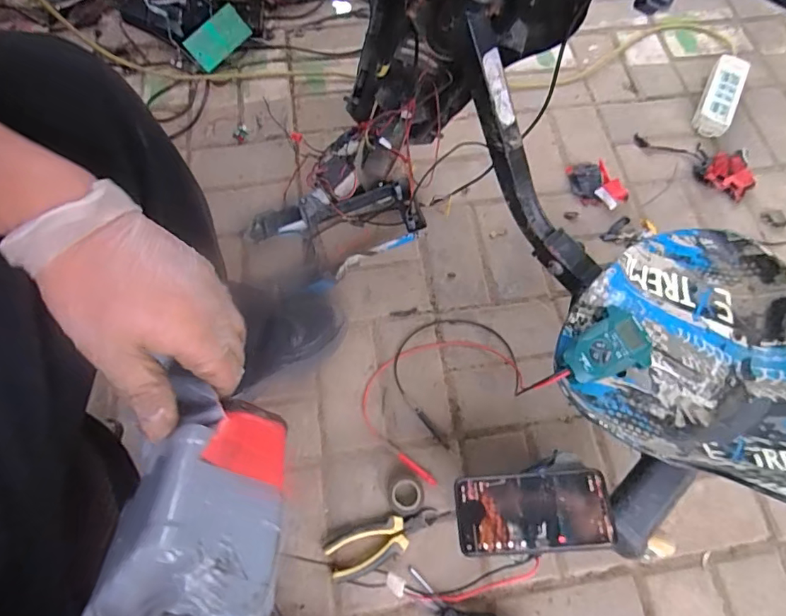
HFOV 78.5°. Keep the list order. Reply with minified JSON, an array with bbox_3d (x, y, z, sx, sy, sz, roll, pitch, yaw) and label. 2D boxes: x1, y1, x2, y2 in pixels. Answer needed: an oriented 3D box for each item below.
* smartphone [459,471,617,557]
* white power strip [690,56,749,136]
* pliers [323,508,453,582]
[{"bbox_3d":[0.153,0.223,0.522,0.162,0.008,0.079,-4,63,4],"label":"smartphone"},{"bbox_3d":[0.644,-0.419,0.941,0.066,0.031,0.209,27,69,11],"label":"white power strip"},{"bbox_3d":[-0.006,0.302,0.636,0.165,0.012,0.056,-20,68,-8],"label":"pliers"}]

